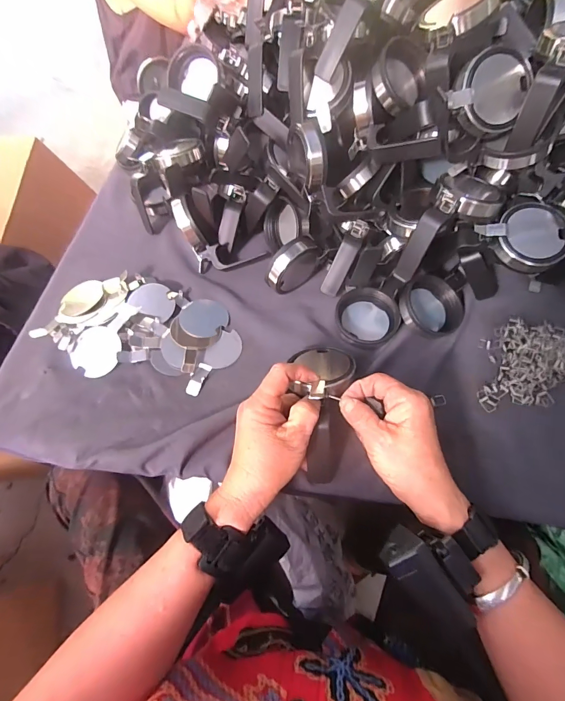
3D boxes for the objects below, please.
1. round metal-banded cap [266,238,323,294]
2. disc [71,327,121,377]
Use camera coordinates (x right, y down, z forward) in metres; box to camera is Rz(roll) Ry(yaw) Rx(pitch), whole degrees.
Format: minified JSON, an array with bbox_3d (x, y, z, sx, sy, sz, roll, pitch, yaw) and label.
[{"bbox_3d":[0.012,-0.094,0.424,0.029,0.058,0.071,41,69,19],"label":"round metal-banded cap"},{"bbox_3d":[-0.208,0.000,0.403,0.056,0.011,0.052,1,62,-1],"label":"disc"}]

